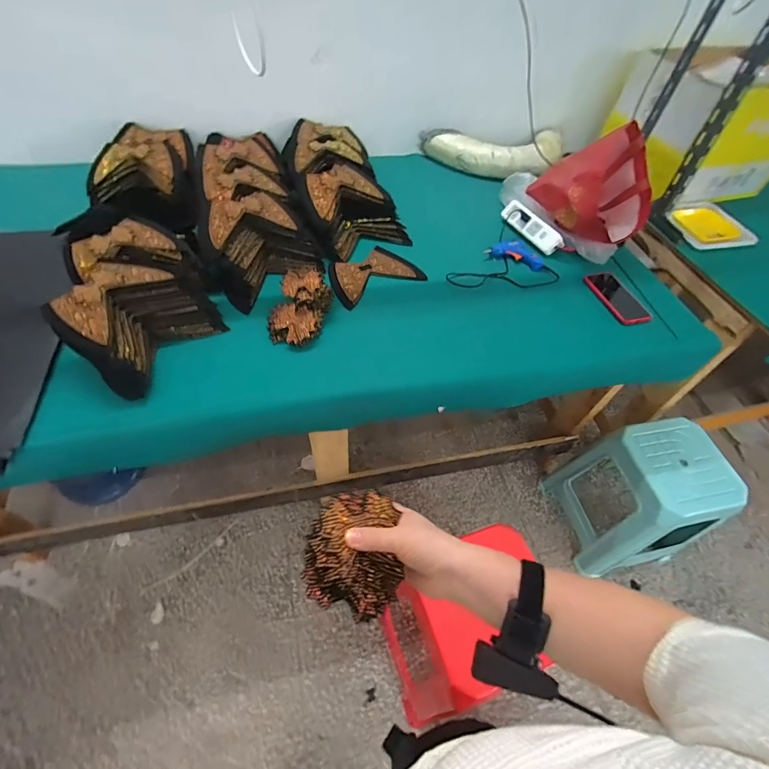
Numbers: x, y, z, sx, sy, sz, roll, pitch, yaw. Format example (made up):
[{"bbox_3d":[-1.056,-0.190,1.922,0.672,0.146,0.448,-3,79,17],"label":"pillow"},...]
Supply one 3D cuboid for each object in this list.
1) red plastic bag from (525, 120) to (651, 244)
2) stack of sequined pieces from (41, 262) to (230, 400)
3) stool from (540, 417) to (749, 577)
[{"bbox_3d":[0.509,-0.490,0.975,0.171,0.197,0.276,-16,57,-17],"label":"red plastic bag"},{"bbox_3d":[-0.445,-0.116,0.730,0.178,0.125,0.233,25,55,12],"label":"stack of sequined pieces"},{"bbox_3d":[0.739,0.342,1.199,0.267,0.457,0.312,-4,54,-9],"label":"stool"}]

